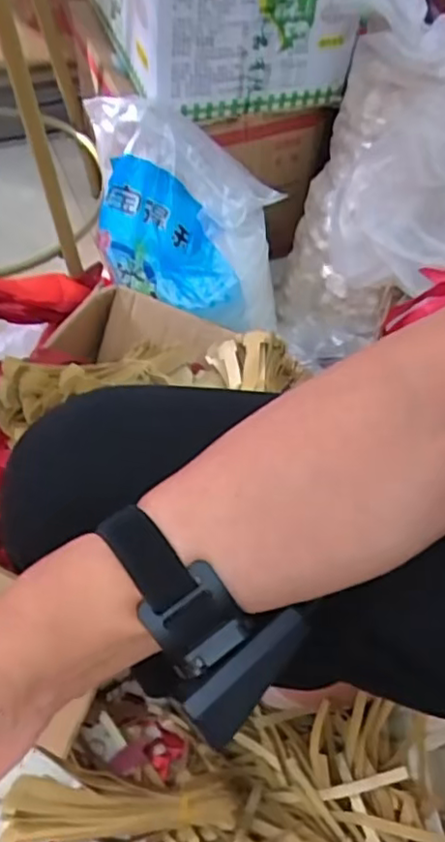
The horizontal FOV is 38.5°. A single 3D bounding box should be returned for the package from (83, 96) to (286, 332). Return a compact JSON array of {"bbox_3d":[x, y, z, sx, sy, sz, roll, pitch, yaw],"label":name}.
[{"bbox_3d":[-0.048,-0.273,0.861,0.254,0.089,0.285,1,91,-6],"label":"package"}]

